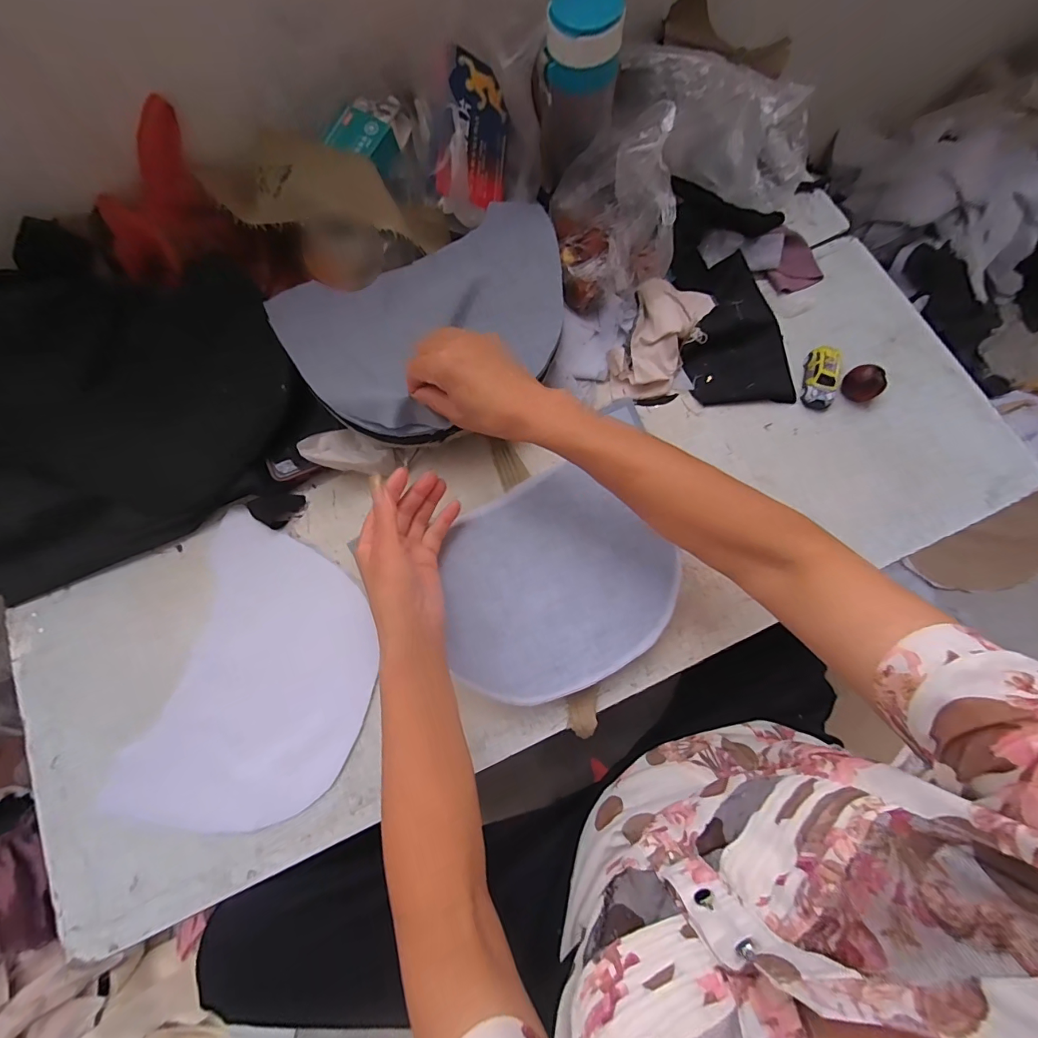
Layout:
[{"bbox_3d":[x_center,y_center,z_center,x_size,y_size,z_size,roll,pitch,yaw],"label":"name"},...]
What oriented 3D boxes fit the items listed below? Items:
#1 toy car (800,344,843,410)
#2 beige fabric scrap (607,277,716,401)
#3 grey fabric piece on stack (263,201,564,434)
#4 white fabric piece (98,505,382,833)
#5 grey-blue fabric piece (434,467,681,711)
[{"bbox_3d":[0.313,-0.148,0.465,0.029,0.026,0.064,8,77,4],"label":"toy car"},{"bbox_3d":[0.146,-0.192,0.475,0.074,0.027,0.140,28,79,8],"label":"beige fabric scrap"},{"bbox_3d":[-0.078,-0.184,0.418,0.273,0.025,0.186,-22,77,-4],"label":"grey fabric piece on stack"},{"bbox_3d":[-0.241,0.151,0.425,0.194,0.013,0.270,17,78,-1],"label":"white fabric piece"},{"bbox_3d":[0.029,0.057,0.398,0.201,0.010,0.174,-31,78,-6],"label":"grey-blue fabric piece"}]

